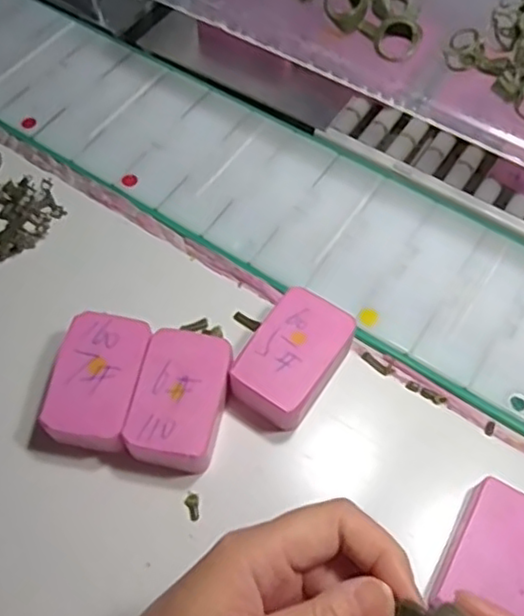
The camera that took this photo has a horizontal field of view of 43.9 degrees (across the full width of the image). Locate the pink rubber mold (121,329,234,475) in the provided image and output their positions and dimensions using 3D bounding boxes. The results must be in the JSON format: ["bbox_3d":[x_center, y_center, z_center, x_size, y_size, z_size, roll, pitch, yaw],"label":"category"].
[{"bbox_3d":[-0.045,0.052,0.361,0.046,0.027,0.076,11,63,5],"label":"pink rubber mold"}]

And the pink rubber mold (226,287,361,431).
[{"bbox_3d":[0.019,0.029,0.374,0.048,0.025,0.071,31,67,14],"label":"pink rubber mold"}]

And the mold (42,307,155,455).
[{"bbox_3d":[-0.090,0.043,0.368,0.046,0.031,0.074,9,63,4],"label":"mold"}]

